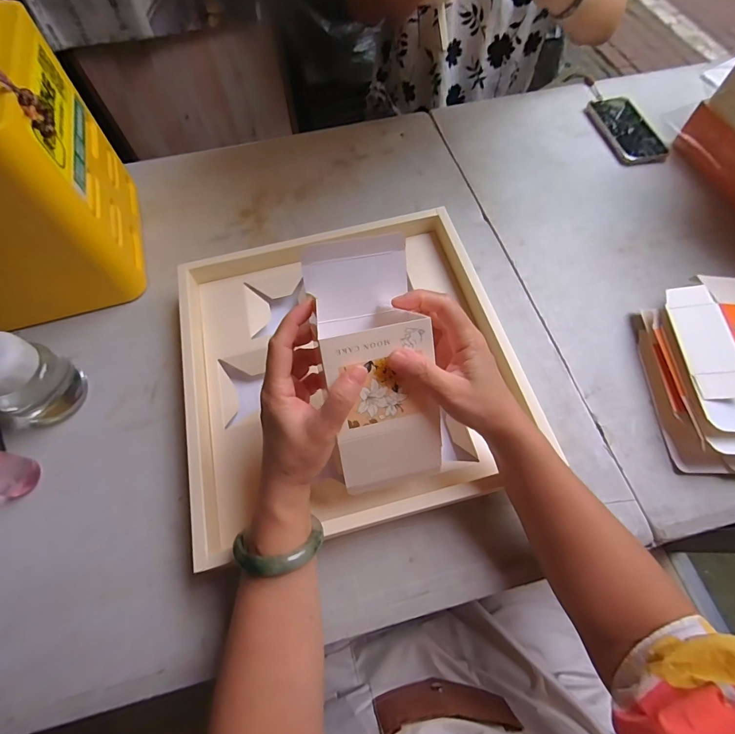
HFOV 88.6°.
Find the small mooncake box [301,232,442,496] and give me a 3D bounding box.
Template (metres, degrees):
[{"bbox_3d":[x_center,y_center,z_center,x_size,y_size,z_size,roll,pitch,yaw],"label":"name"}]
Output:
[{"bbox_3d":[0.008,0.001,0.295,0.082,0.051,0.198,-12,94,-4],"label":"small mooncake box"}]

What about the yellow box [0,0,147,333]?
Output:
[{"bbox_3d":[-0.429,-0.199,0.431,0.241,0.237,0.220,-21,66,-8],"label":"yellow box"}]

